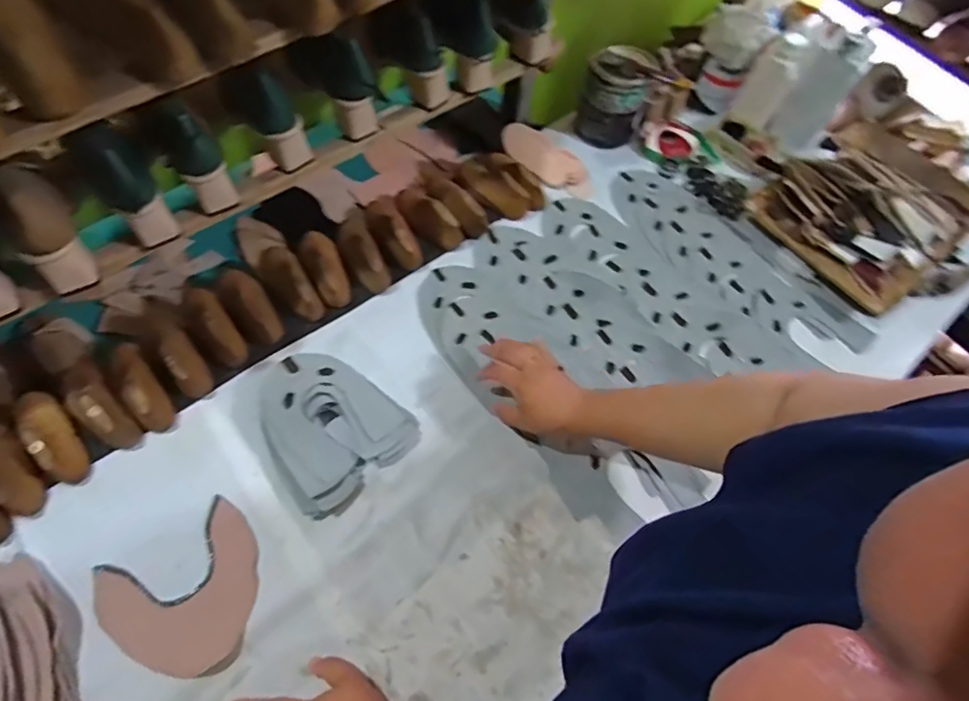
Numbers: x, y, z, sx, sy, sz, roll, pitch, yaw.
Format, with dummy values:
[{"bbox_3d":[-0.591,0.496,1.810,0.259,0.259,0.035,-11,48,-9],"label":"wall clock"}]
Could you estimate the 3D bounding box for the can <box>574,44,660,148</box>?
[{"bbox_3d":[0.222,-0.434,0.918,0.106,0.132,0.104,21,63,8],"label":"can"}]

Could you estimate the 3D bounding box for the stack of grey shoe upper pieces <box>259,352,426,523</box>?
[{"bbox_3d":[-0.198,0.090,0.673,0.182,0.049,0.161,42,68,17],"label":"stack of grey shoe upper pieces"}]

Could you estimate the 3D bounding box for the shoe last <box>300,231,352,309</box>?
[{"bbox_3d":[-0.232,-0.124,0.779,0.052,0.052,0.135,-20,65,-13],"label":"shoe last"}]

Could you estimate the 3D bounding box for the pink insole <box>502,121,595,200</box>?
[{"bbox_3d":[0.108,-0.321,0.907,0.172,0.016,0.080,30,72,-3],"label":"pink insole"}]

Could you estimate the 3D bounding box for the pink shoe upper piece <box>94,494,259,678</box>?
[{"bbox_3d":[-0.323,0.272,0.594,0.159,0.004,0.159,-30,71,-22],"label":"pink shoe upper piece"}]

